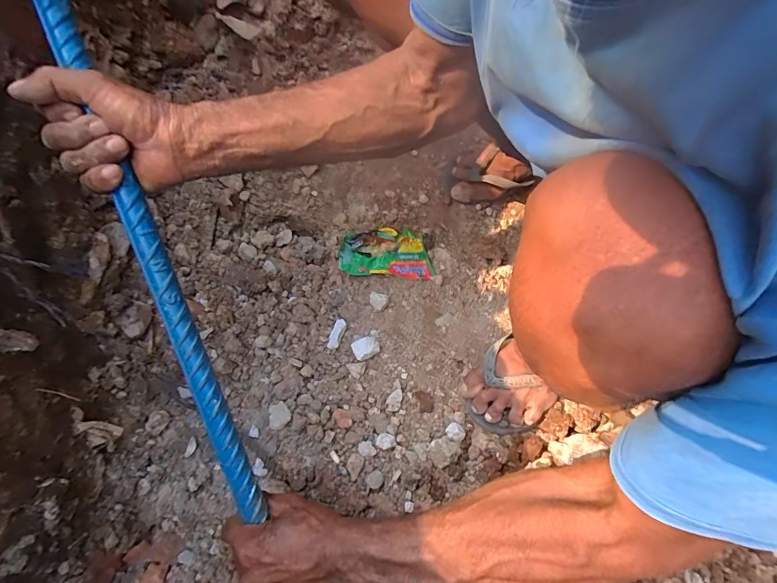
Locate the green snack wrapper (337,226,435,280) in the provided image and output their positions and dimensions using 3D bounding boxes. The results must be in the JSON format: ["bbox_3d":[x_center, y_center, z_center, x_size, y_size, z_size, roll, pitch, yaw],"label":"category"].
[{"bbox_3d":[-0.005,-0.067,0.658,0.144,0.031,0.089,-1,65,-4],"label":"green snack wrapper"}]

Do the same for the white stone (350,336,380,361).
[{"bbox_3d":[-0.033,0.084,0.604,0.037,0.023,0.028,-20,68,-12],"label":"white stone"}]

